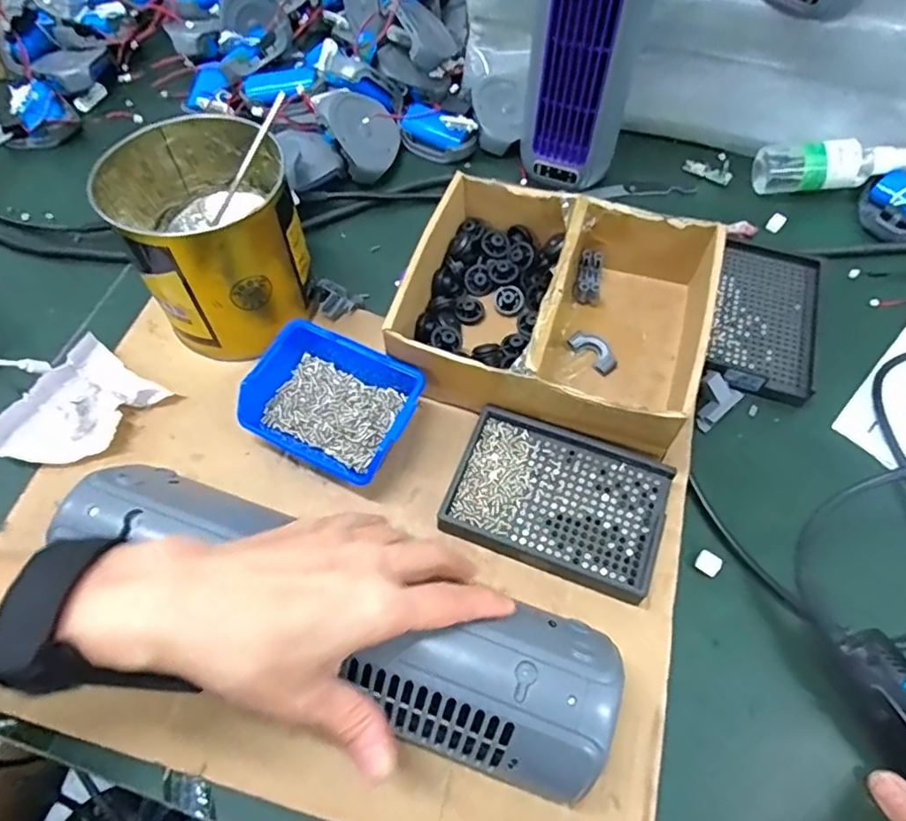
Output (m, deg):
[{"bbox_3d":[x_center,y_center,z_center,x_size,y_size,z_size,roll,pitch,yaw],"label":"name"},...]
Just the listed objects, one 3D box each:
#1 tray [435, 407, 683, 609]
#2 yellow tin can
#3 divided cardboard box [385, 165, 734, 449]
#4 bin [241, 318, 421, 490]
[{"bbox_3d":[0.069,0.059,0.385,0.133,0.016,0.092,20,63,9],"label":"tray"},{"bbox_3d":[-0.168,-0.124,0.425,0.113,0.113,0.123,-23,65,-12],"label":"yellow tin can"},{"bbox_3d":[0.073,-0.076,0.428,0.202,0.072,0.169,16,63,7],"label":"divided cardboard box"},{"bbox_3d":[-0.081,-0.004,0.405,0.111,0.042,0.088,26,65,13],"label":"bin"}]

